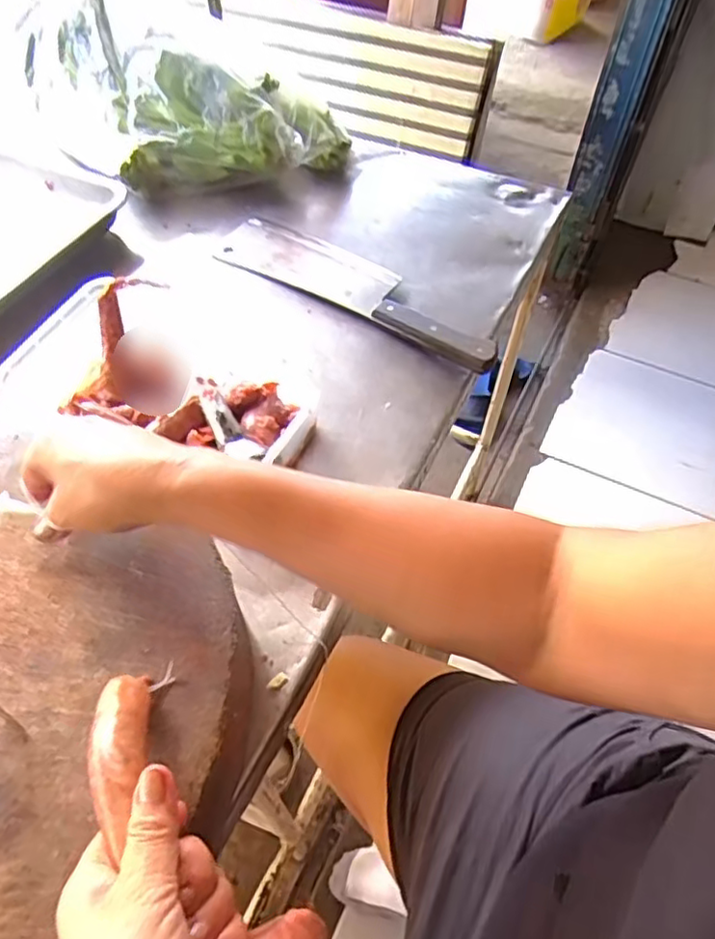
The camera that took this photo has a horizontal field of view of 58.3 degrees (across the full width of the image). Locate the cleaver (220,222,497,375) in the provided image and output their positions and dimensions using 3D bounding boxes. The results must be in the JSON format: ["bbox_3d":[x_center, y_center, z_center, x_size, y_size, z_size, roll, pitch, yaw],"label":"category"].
[{"bbox_3d":[-0.002,-0.209,0.711,0.359,0.023,0.077,30,58,18],"label":"cleaver"}]

